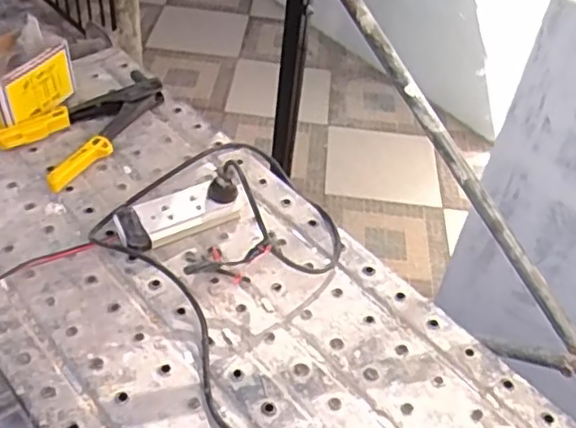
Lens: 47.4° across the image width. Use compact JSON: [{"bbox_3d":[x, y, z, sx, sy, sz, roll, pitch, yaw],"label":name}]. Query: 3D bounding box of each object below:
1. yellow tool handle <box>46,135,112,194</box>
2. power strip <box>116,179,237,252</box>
[{"bbox_3d":[-0.278,-0.066,0.873,0.026,0.026,0.105,25,47,19],"label":"yellow tool handle"},{"bbox_3d":[-0.139,0.003,0.807,0.141,0.032,0.063,-21,50,-26],"label":"power strip"}]

